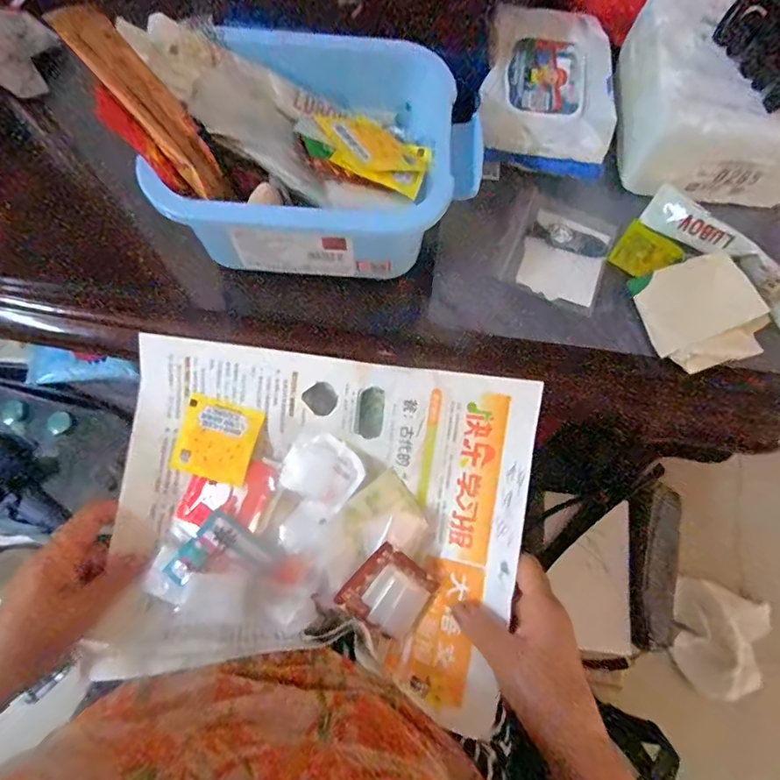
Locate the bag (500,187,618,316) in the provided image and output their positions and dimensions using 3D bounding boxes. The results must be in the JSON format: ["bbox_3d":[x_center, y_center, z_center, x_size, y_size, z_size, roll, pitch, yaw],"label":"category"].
[{"bbox_3d":[0.140,-0.114,0.409,0.076,0.009,0.088,23,76,4],"label":"bag"}]

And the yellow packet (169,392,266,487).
[{"bbox_3d":[-0.143,0.041,0.412,0.063,0.004,0.064,17,85,5],"label":"yellow packet"}]

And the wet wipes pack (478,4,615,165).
[{"bbox_3d":[0.134,-0.257,0.425,0.107,0.032,0.159,9,75,0],"label":"wet wipes pack"}]

